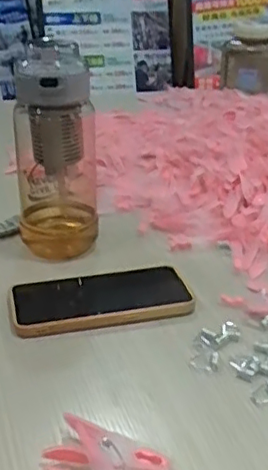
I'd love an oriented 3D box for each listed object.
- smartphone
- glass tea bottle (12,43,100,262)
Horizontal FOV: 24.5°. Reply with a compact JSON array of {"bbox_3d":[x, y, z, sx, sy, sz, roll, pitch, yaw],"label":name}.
[{"bbox_3d":[-0.030,0.056,0.554,0.156,0.011,0.081,-7,27,-12],"label":"smartphone"},{"bbox_3d":[-0.079,-0.086,0.617,0.079,0.201,0.084,-4,27,-6],"label":"glass tea bottle"}]

